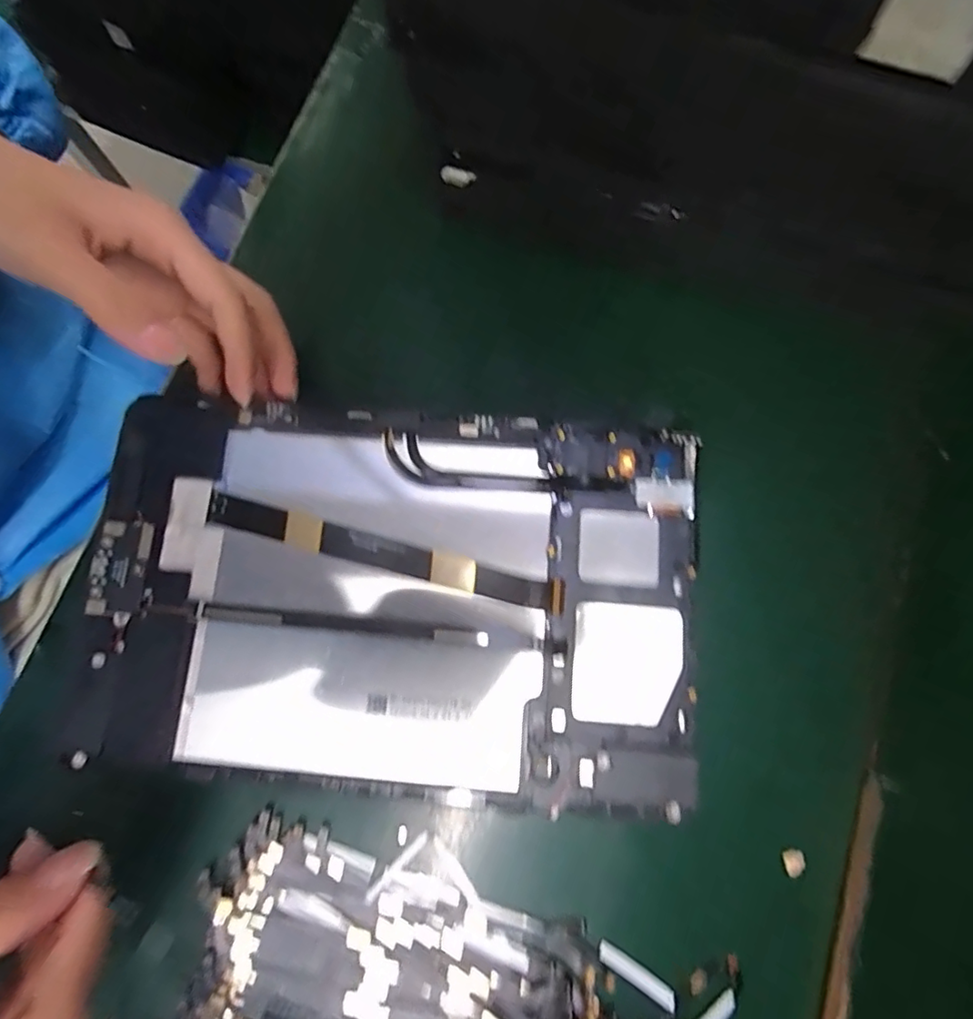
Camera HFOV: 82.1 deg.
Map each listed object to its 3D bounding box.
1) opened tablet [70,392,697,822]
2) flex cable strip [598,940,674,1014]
[{"bbox_3d":[-0.038,0.033,0.221,0.232,0.011,0.148,6,79,1],"label":"opened tablet"},{"bbox_3d":[0.058,0.180,0.215,0.034,0.004,0.007,33,81,6],"label":"flex cable strip"}]

